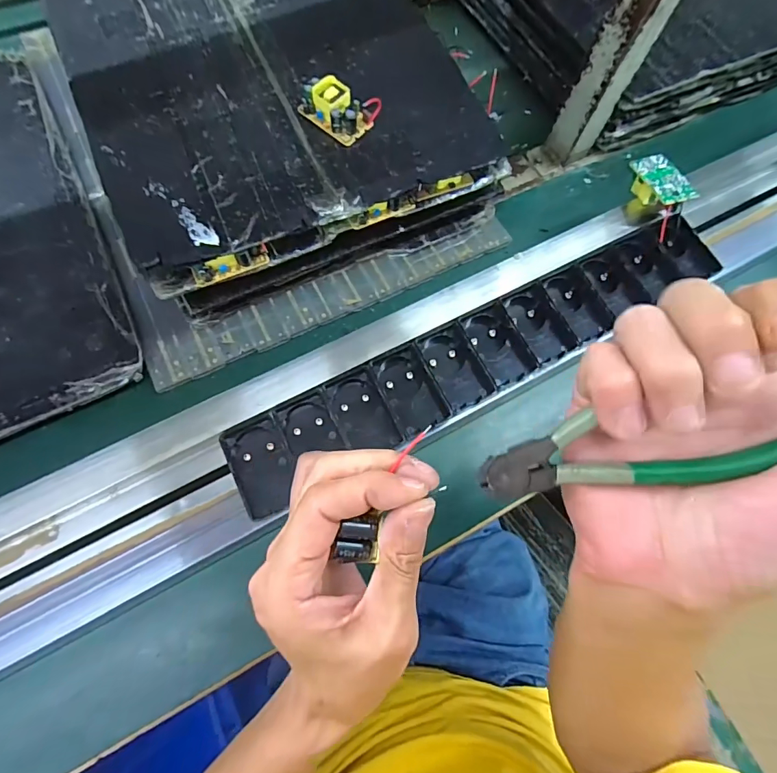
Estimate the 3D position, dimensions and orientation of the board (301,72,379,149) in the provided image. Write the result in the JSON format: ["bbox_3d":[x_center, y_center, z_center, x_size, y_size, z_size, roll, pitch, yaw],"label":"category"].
[{"bbox_3d":[-0.048,-0.257,0.386,0.069,0.025,0.042,39,73,11],"label":"board"}]

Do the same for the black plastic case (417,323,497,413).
[{"bbox_3d":[0.056,-0.016,0.362,0.041,0.021,0.070,-26,73,-11],"label":"black plastic case"}]

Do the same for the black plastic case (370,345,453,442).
[{"bbox_3d":[0.018,0.004,0.352,0.046,0.021,0.069,-23,73,-10],"label":"black plastic case"}]

